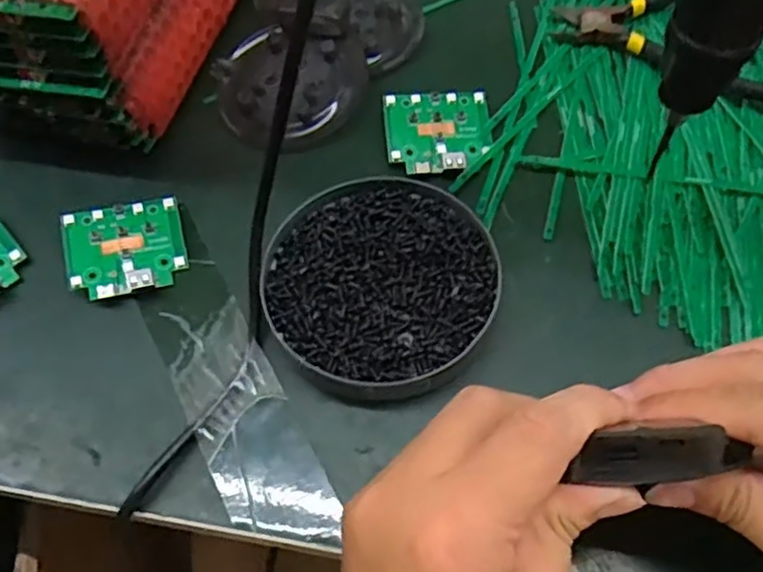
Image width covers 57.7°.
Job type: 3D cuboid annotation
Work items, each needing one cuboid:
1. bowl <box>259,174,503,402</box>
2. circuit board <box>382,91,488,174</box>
[{"bbox_3d":[0.000,-0.004,0.341,0.110,0.019,0.120,-1,60,2],"label":"bowl"},{"bbox_3d":[0.032,-0.087,0.389,0.058,0.009,0.054,-6,60,-1],"label":"circuit board"}]

